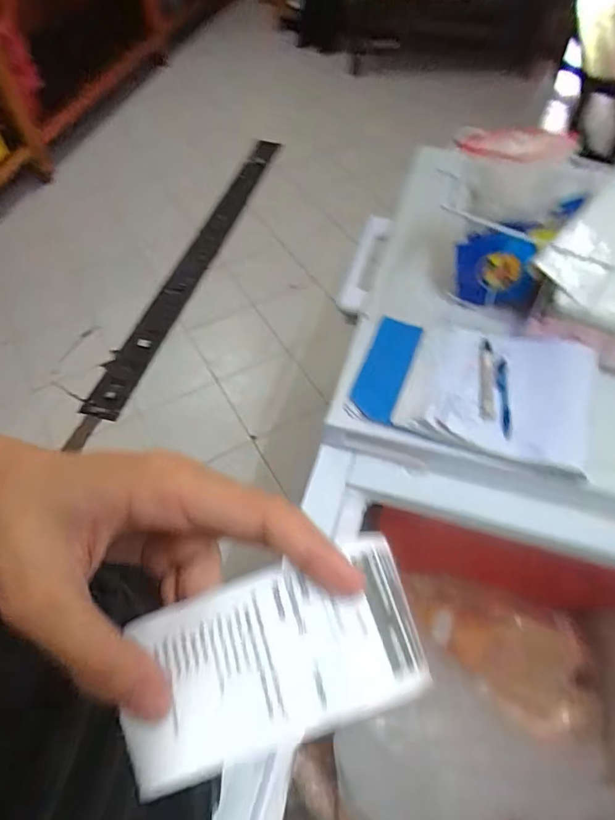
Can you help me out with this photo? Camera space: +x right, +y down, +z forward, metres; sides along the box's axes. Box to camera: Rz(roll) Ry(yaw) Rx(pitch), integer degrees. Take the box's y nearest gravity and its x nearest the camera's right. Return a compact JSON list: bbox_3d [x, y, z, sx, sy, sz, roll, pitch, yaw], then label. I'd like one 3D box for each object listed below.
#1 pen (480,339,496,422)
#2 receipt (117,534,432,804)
[{"bbox_3d":[0.260,-0.046,0.706,0.019,0.017,0.153,10,56,8],"label":"pen"},{"bbox_3d":[-0.014,0.092,0.183,0.109,0.016,0.057,-15,56,-10],"label":"receipt"}]

